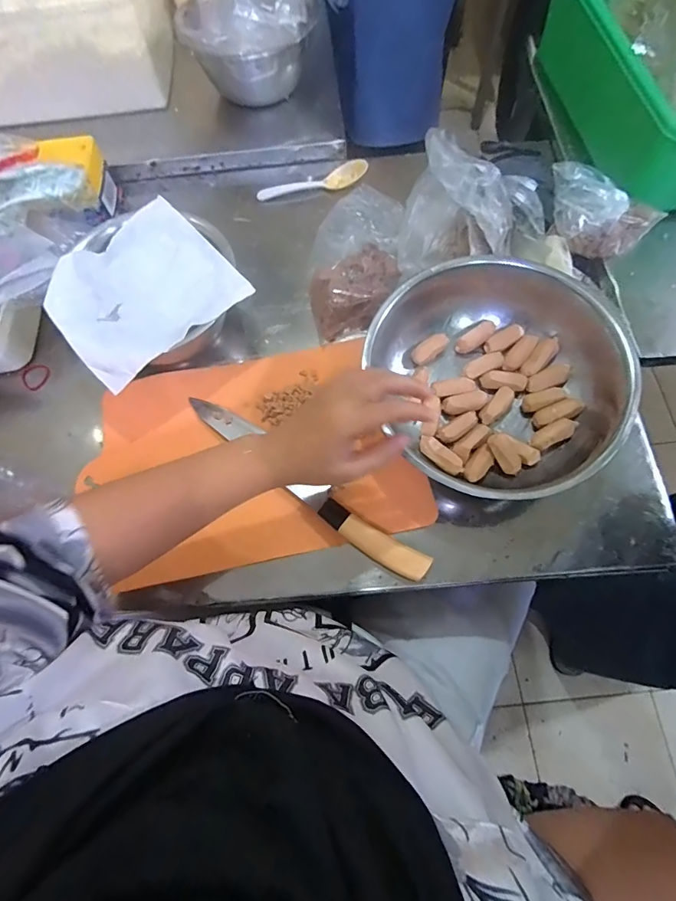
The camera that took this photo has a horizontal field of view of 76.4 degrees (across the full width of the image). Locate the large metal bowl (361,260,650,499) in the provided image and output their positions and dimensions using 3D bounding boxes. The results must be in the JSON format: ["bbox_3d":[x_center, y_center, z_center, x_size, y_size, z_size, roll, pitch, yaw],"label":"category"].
[{"bbox_3d":[0.175,-0.079,0.458,0.244,0.086,0.254,0,70,1],"label":"large metal bowl"}]

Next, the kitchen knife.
[{"bbox_3d":[-0.041,0.031,0.463,0.319,0.020,0.033,37,75,13],"label":"kitchen knife"}]

